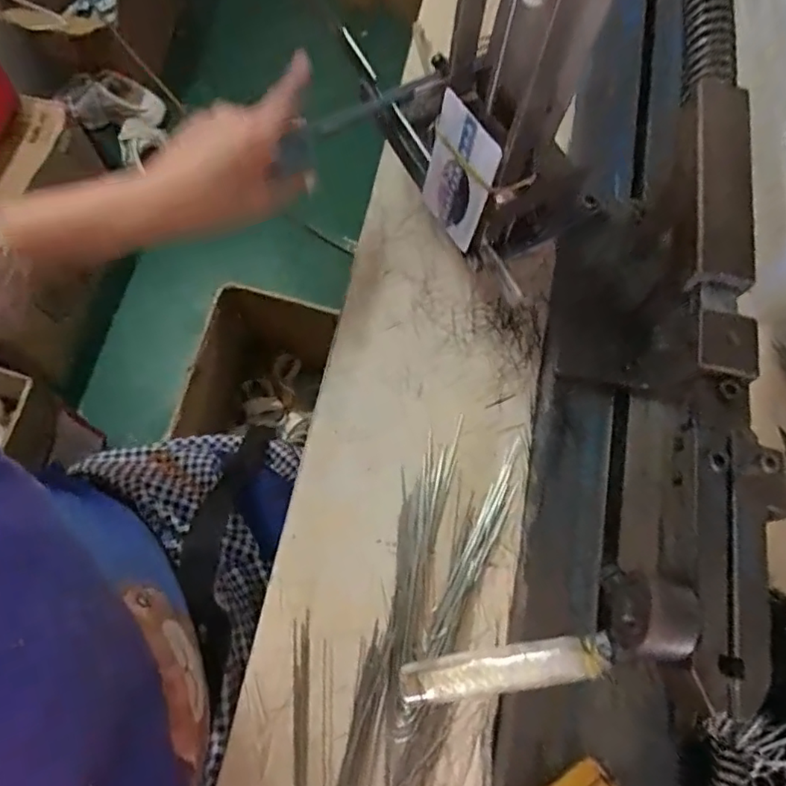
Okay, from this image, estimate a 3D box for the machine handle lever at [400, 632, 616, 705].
[{"bbox_3d":[0.049,0.122,0.250,0.092,0.011,0.018,-16,71,12],"label":"machine handle lever"}]

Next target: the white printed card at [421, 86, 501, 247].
[{"bbox_3d":[0.039,-0.130,0.345,0.004,0.081,0.053,-30,71,-21],"label":"white printed card"}]

